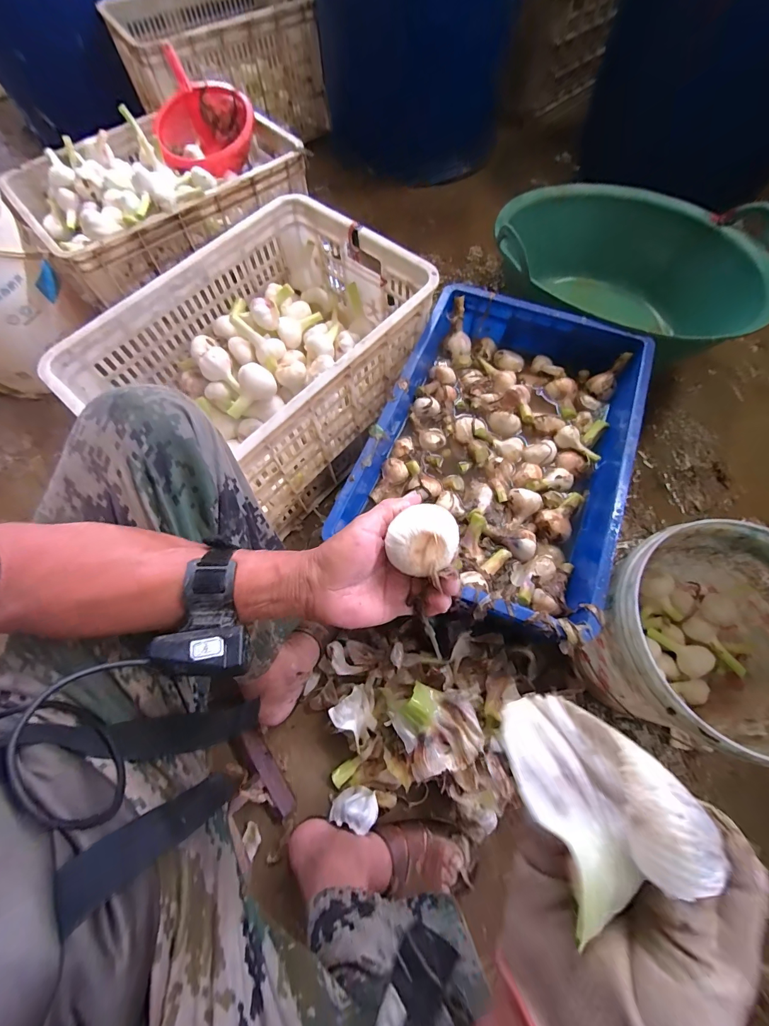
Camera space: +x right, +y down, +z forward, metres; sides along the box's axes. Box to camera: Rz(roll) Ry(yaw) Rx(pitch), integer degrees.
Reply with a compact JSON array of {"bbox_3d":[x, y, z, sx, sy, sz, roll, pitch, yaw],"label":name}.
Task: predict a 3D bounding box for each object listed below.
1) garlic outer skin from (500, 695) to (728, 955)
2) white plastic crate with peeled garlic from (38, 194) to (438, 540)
[{"bbox_3d":[0.089,0.121,0.167,0.057,0.039,0.082,-18,32,-15],"label":"garlic outer skin"},{"bbox_3d":[-0.189,-0.248,0.665,0.377,0.239,0.508,37,72,15],"label":"white plastic crate with peeled garlic"}]

